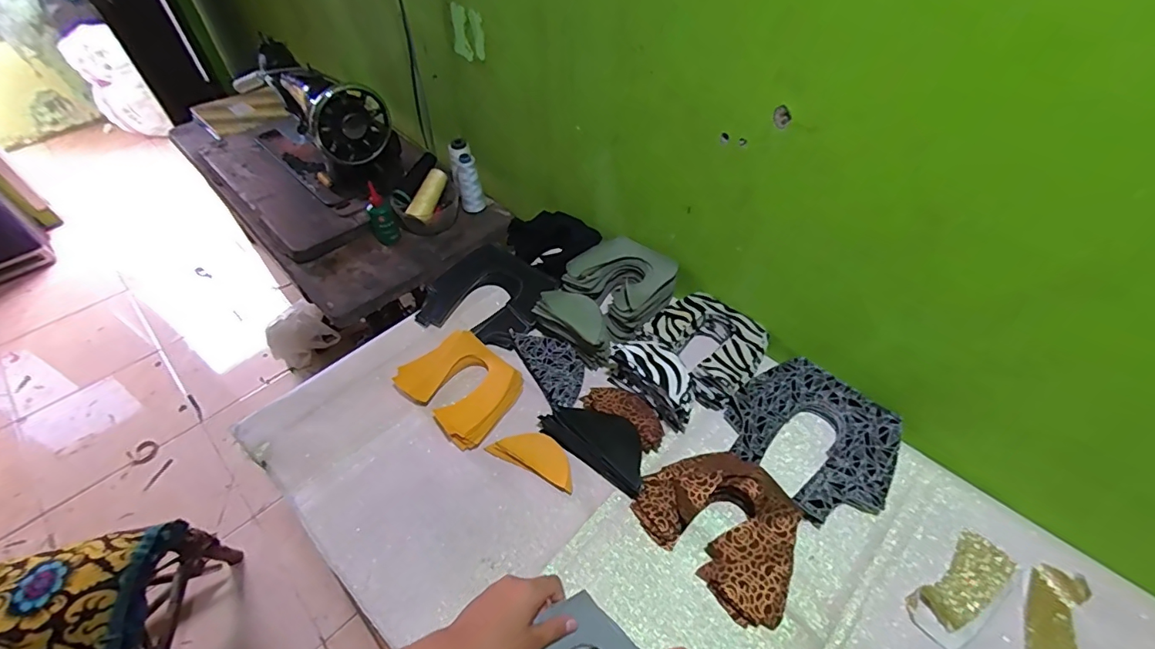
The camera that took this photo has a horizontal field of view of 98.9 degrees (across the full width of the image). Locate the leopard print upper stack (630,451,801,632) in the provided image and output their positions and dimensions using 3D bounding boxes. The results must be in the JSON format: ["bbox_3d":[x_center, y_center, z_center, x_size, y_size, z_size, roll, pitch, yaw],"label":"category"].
[{"bbox_3d":[0.169,0.223,0.560,0.135,0.043,0.179,-36,58,-26],"label":"leopard print upper stack"}]

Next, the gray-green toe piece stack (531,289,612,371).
[{"bbox_3d":[-0.001,-0.003,0.716,0.124,0.060,0.058,34,57,25],"label":"gray-green toe piece stack"}]

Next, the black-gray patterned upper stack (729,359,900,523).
[{"bbox_3d":[0.299,0.143,0.629,0.180,0.037,0.193,-33,57,-25],"label":"black-gray patterned upper stack"}]

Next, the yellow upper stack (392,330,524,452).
[{"bbox_3d":[-0.161,0.082,0.690,0.160,0.026,0.125,36,58,26],"label":"yellow upper stack"}]

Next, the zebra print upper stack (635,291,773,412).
[{"bbox_3d":[0.184,0.028,0.716,0.157,0.048,0.142,35,58,26],"label":"zebra print upper stack"}]

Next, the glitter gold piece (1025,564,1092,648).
[{"bbox_3d":[0.484,0.304,0.494,0.059,0.018,0.120,16,52,14],"label":"glitter gold piece"}]

